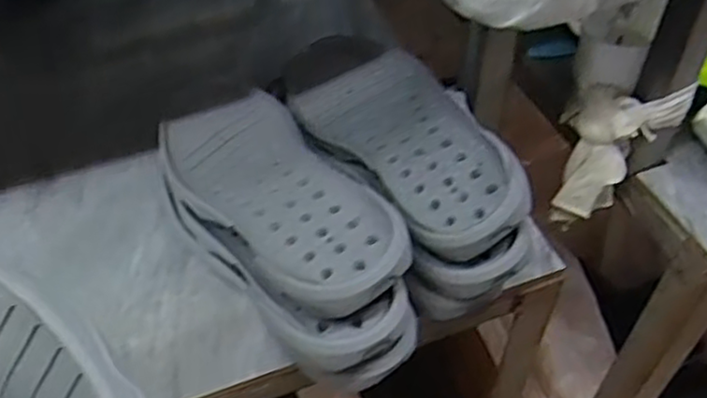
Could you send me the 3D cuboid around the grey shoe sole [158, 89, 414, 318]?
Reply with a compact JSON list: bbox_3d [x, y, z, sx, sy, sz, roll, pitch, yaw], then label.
[{"bbox_3d":[-0.057,-0.009,0.504,0.100,0.022,0.253,-26,41,-22],"label":"grey shoe sole"}]

